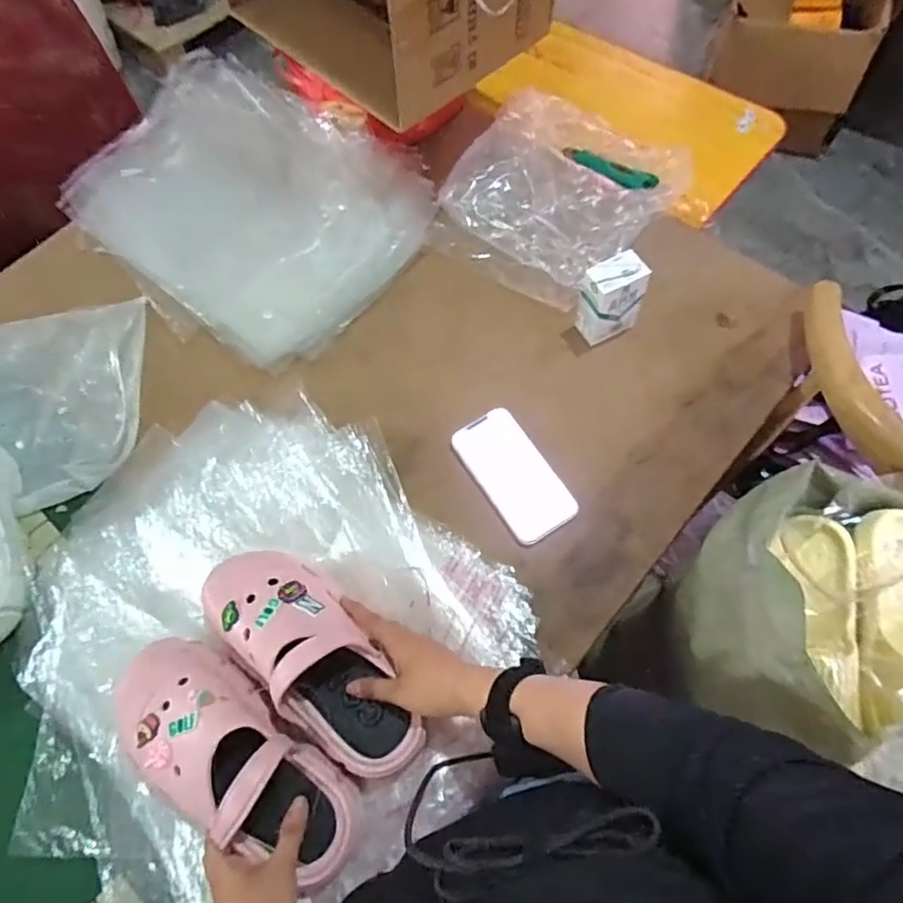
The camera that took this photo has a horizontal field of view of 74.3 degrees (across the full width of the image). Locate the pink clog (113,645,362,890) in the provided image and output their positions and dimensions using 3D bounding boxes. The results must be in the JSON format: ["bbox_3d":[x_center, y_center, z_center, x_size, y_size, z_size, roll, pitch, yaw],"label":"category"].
[{"bbox_3d":[-0.188,0.256,0.495,0.242,0.088,0.098,35,71,10],"label":"pink clog"}]

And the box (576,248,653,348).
[{"bbox_3d":[0.198,-0.187,0.732,0.071,0.116,0.050,-29,67,-10],"label":"box"}]

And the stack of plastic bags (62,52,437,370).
[{"bbox_3d":[-0.293,-0.357,0.844,0.483,0.034,0.375,39,80,14],"label":"stack of plastic bags"}]

